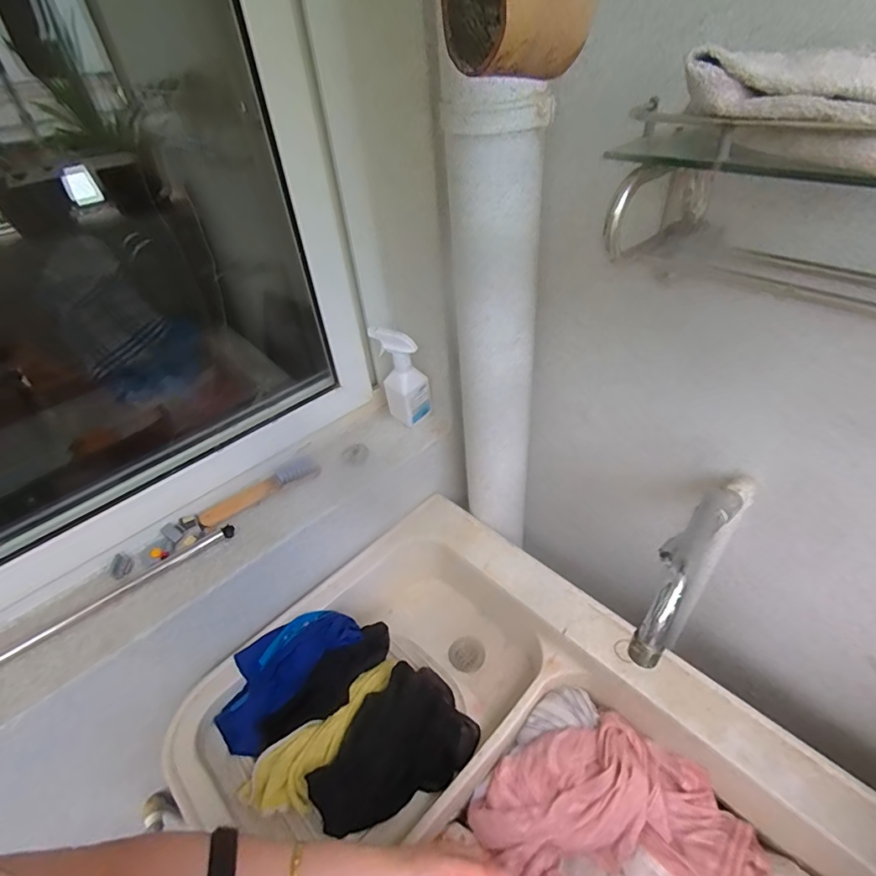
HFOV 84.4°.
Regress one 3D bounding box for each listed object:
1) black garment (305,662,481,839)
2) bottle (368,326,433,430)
[{"bbox_3d":[-0.059,0.439,0.685,0.232,0.119,0.140,-31,47,-27],"label":"black garment"},{"bbox_3d":[-0.061,-0.097,0.869,0.087,0.210,0.055,-7,40,-1],"label":"bottle"}]

